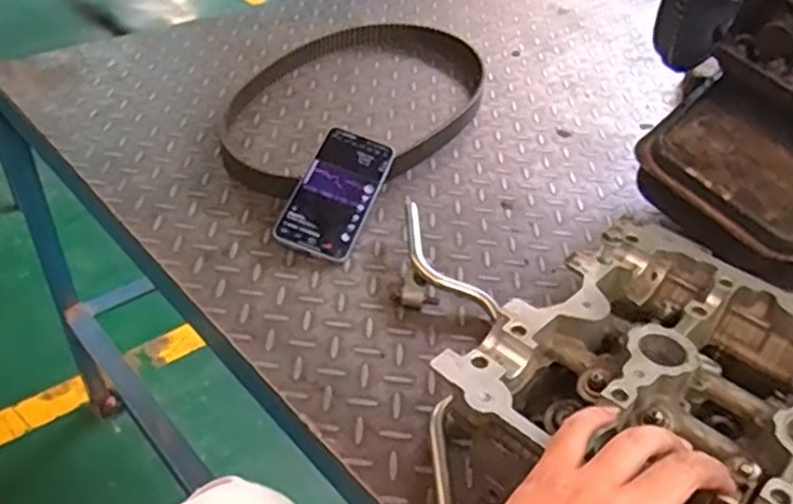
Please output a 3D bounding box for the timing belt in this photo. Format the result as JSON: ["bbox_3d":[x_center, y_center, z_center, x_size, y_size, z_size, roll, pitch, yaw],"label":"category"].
[{"bbox_3d":[-0.035,-0.218,0.933,0.275,0.029,0.493,26,45,25],"label":"timing belt"}]

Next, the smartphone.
[{"bbox_3d":[-0.061,-0.061,0.735,0.080,0.016,0.158,23,61,4],"label":"smartphone"}]

